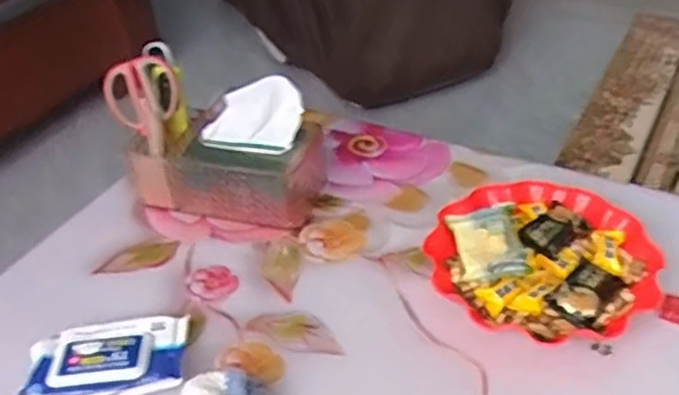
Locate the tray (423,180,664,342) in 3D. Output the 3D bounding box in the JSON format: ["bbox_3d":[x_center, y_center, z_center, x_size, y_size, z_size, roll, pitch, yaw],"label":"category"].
[{"bbox_3d":[0.214,0.066,0.726,0.233,0.045,0.221,-9,39,-4],"label":"tray"}]

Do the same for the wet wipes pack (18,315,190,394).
[{"bbox_3d":[-0.233,0.165,0.672,0.153,0.028,0.086,-7,39,-2],"label":"wet wipes pack"}]

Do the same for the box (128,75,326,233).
[{"bbox_3d":[-0.142,-0.056,0.844,0.231,0.135,0.128,6,40,13],"label":"box"}]

